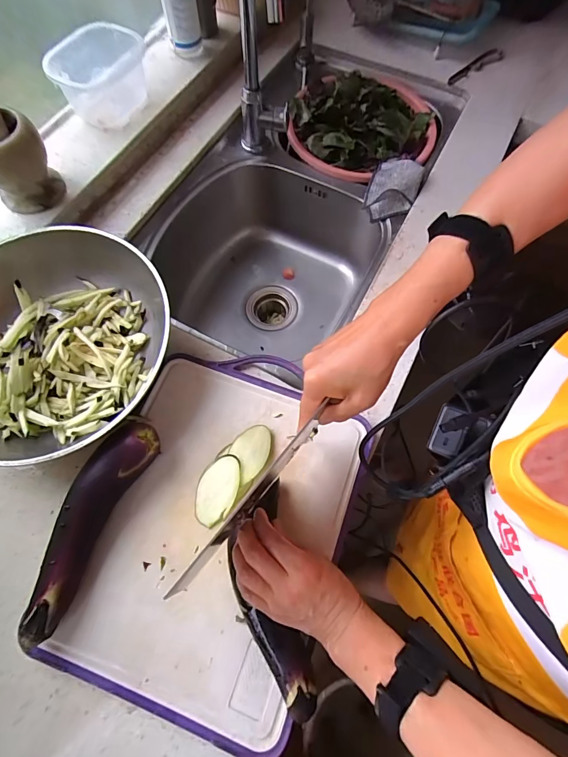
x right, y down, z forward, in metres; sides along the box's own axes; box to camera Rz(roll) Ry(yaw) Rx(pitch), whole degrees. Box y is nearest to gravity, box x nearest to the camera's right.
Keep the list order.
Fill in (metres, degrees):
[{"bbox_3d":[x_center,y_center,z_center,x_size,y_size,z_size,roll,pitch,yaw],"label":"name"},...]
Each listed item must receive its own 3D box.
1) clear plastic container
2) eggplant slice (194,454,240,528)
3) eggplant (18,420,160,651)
[{"bbox_3d":[-0.311,-0.515,0.633,0.104,0.097,0.146,16,69,6],"label":"clear plastic container"},{"bbox_3d":[-0.079,0.132,0.446,0.048,0.005,0.083,31,90,11],"label":"eggplant slice"},{"bbox_3d":[-0.218,0.158,0.417,0.060,0.054,0.232,25,70,9],"label":"eggplant"}]

